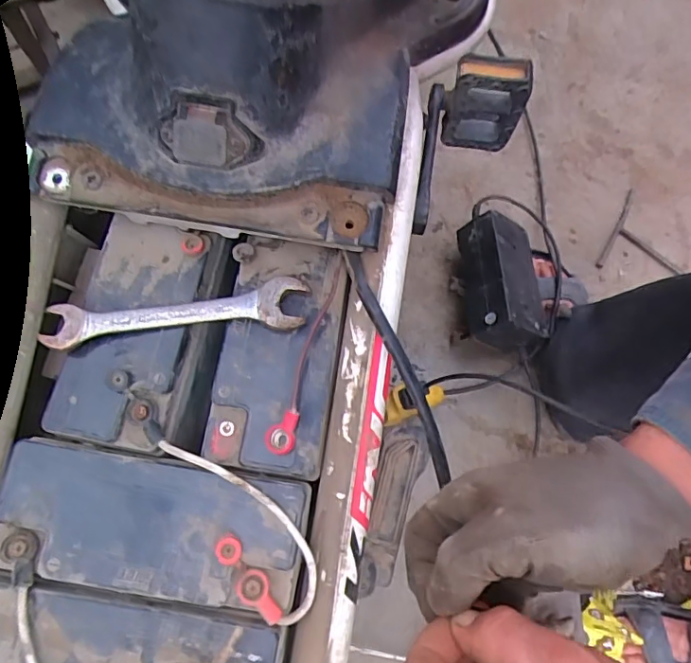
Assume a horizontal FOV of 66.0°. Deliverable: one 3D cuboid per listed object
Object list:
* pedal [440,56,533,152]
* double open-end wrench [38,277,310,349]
[{"bbox_3d":[0.111,-0.181,0.431,0.058,0.086,0.019,8,69,1],"label":"pedal"},{"bbox_3d":[-0.102,-0.012,0.328,0.154,0.007,0.030,-5,69,-4],"label":"double open-end wrench"}]

